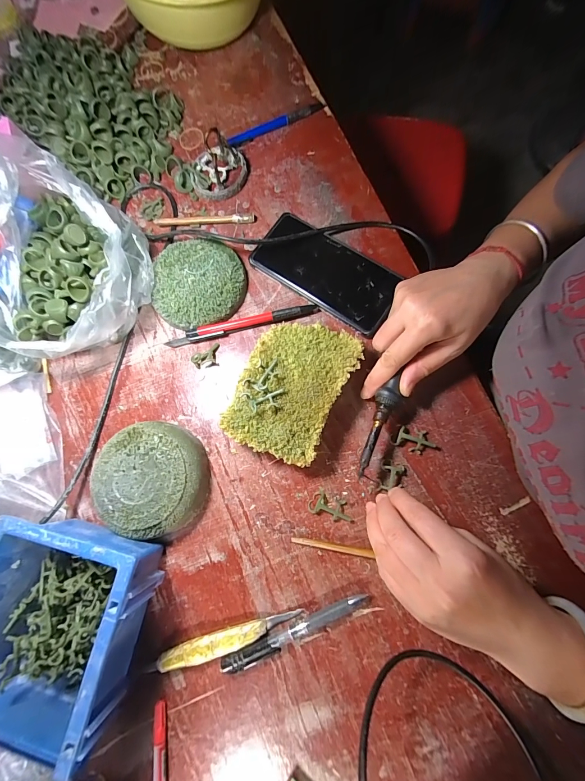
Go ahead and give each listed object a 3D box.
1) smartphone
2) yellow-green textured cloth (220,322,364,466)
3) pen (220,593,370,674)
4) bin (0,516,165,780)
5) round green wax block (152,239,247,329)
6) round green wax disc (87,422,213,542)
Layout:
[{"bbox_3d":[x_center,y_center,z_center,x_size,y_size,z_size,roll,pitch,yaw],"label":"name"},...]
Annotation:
[{"bbox_3d":[0.036,-0.130,0.352,0.160,0.016,0.075,36,83,10],"label":"smartphone"},{"bbox_3d":[0.001,-0.003,0.314,0.094,0.043,0.136,25,81,10],"label":"yellow-green textured cloth"},{"bbox_3d":[0.003,0.212,0.283,0.137,0.010,0.015,-24,78,-1],"label":"pen"},{"bbox_3d":[-0.188,0.199,0.264,0.122,0.072,0.168,12,79,8],"label":"bin"},{"bbox_3d":[-0.103,-0.118,0.354,0.098,0.016,0.097,0,77,0],"label":"round green wax block"},{"bbox_3d":[-0.134,0.083,0.308,0.098,0.030,0.101,-1,79,4],"label":"round green wax disc"}]

